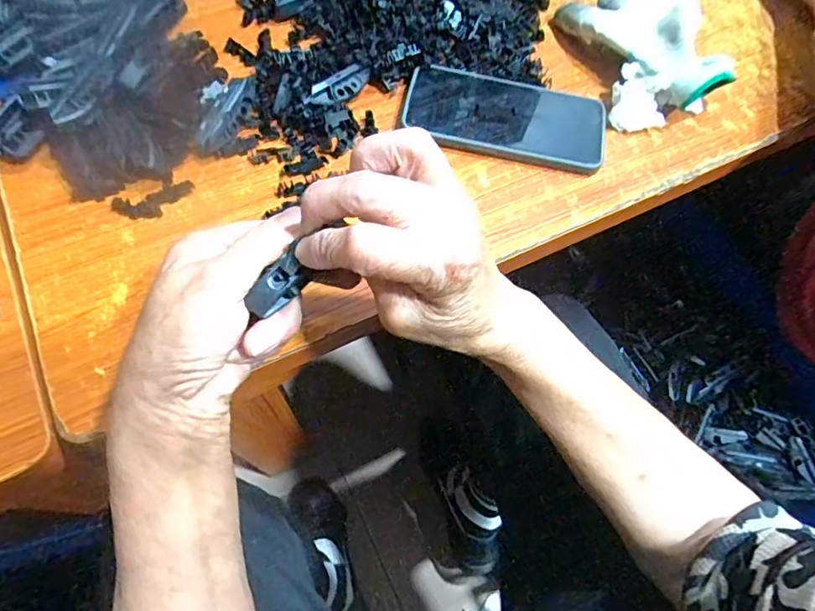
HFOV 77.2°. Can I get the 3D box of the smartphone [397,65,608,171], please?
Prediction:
[{"bbox_3d":[0.080,-0.155,0.419,0.160,0.011,0.075,15,61,0],"label":"smartphone"}]

